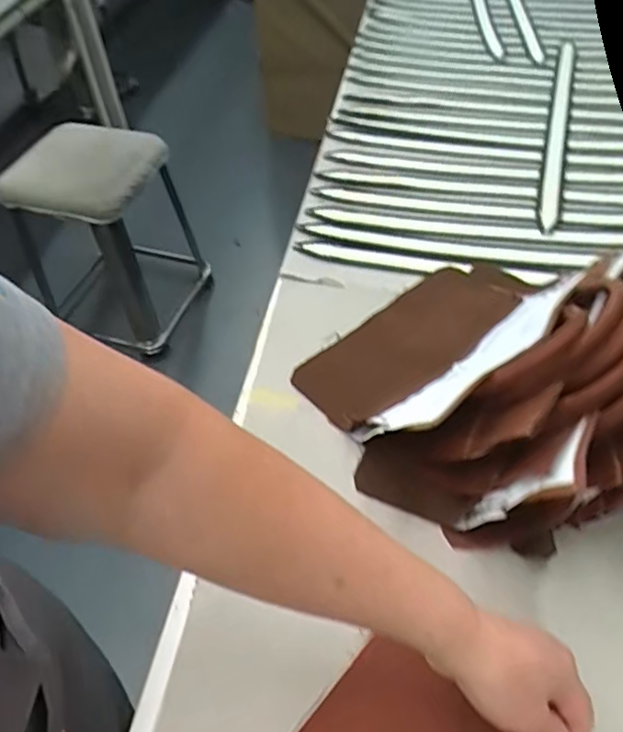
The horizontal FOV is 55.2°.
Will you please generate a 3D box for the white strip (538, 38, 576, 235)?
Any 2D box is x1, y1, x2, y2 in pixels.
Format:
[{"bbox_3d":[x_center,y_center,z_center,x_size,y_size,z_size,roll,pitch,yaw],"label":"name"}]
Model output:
[{"bbox_3d":[0.370,-0.363,0.895,0.027,0.008,0.489,18,55,5],"label":"white strip"}]

